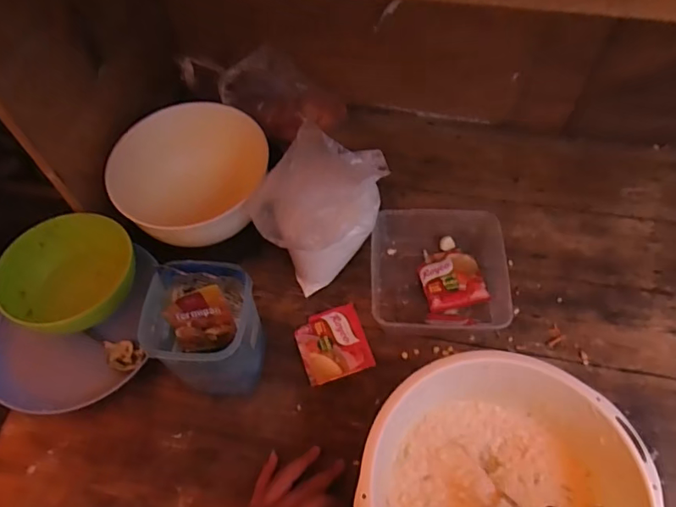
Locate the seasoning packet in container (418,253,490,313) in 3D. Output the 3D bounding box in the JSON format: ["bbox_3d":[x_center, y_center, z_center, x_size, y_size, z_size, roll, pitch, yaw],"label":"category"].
[{"bbox_3d":[0.143,0.031,0.637,0.073,0.015,0.073,-11,59,-3],"label":"seasoning packet in container"}]

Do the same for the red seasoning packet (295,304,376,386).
[{"bbox_3d":[-0.005,0.109,0.606,0.079,0.011,0.082,-18,60,-7],"label":"red seasoning packet"}]

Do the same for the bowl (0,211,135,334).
[{"bbox_3d":[-0.312,0.026,0.599,0.146,0.079,0.138,-1,59,2],"label":"bowl"}]

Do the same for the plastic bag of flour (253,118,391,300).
[{"bbox_3d":[-0.015,-0.055,0.596,0.157,0.190,0.082,-32,63,-15],"label":"plastic bag of flour"}]

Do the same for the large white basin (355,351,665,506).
[{"bbox_3d":[0.142,0.219,0.461,0.228,0.082,0.241,-2,58,3],"label":"large white basin"}]

